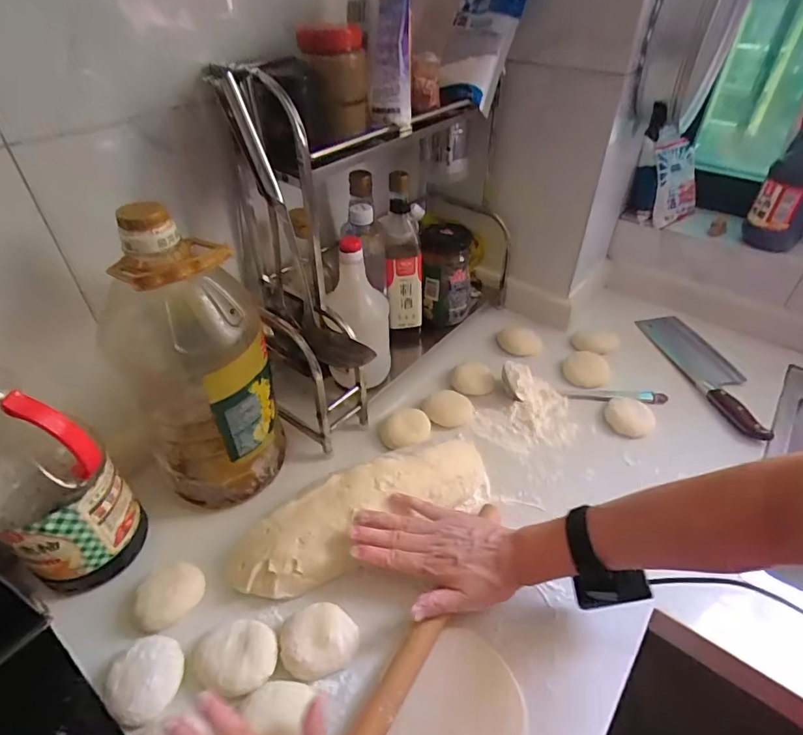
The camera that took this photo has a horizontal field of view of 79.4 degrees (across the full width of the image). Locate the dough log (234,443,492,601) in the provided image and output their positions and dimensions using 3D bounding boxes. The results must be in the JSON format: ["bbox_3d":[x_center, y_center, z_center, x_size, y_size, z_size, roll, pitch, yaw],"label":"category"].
[{"bbox_3d":[-0.037,0.163,0.557,0.309,0.062,0.087,-20,47,-21],"label":"dough log"}]

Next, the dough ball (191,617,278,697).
[{"bbox_3d":[-0.160,0.272,0.461,0.078,0.025,0.063,12,44,11],"label":"dough ball"}]

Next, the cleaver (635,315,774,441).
[{"bbox_3d":[0.493,-0.002,0.773,0.084,0.024,0.292,-4,43,-6],"label":"cleaver"}]

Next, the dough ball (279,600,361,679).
[{"bbox_3d":[-0.079,0.265,0.473,0.072,0.025,0.064,1,43,-1],"label":"dough ball"}]

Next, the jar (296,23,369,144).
[{"bbox_3d":[-0.071,-0.310,0.528,0.070,0.108,0.059,-3,41,-4],"label":"jar"}]

